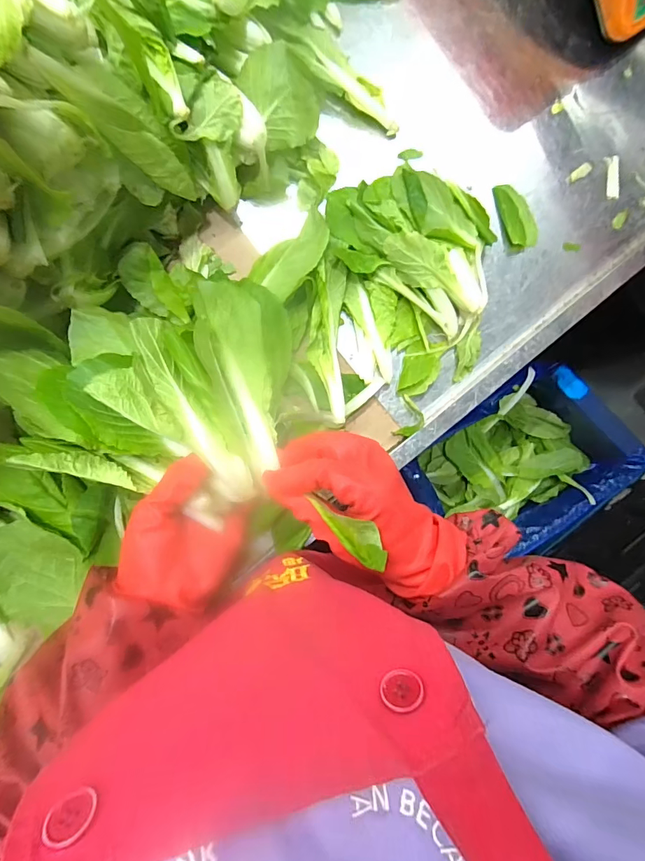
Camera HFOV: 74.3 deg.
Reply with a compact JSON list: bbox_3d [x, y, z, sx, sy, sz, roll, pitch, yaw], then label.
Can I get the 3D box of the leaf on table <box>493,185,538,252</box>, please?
[{"bbox_3d":[0.202,-0.224,0.441,0.036,0.008,0.068,-22,92,-6],"label":"leaf on table"}]

